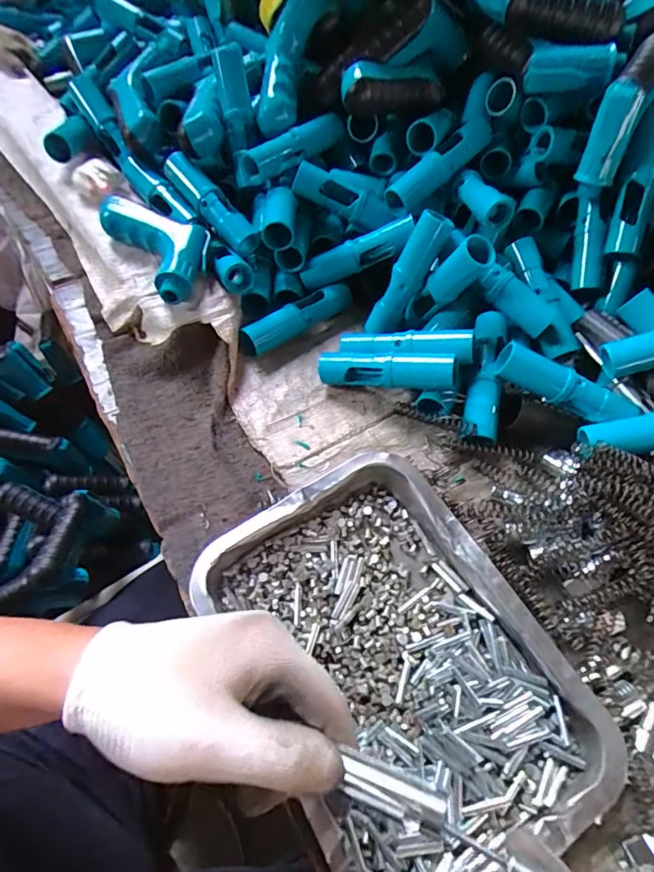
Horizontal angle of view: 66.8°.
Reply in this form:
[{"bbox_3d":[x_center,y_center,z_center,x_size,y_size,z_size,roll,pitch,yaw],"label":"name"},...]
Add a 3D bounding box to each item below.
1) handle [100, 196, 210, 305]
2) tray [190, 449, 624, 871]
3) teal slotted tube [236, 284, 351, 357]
[{"bbox_3d":[-0.151,-0.177,0.463,0.068,0.035,0.133,-33,66,-21],"label":"handle"},{"bbox_3d":[0.043,0.142,0.322,0.178,0.034,0.252,-29,64,-19],"label":"tray"},{"bbox_3d":[-0.029,-0.111,0.476,0.121,0.026,0.023,-34,66,-21],"label":"teal slotted tube"}]

